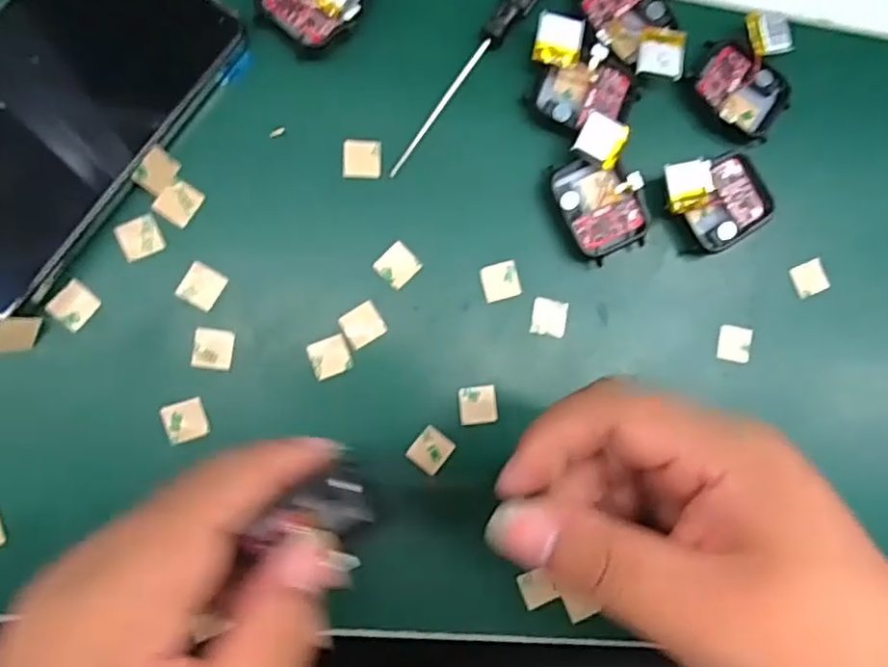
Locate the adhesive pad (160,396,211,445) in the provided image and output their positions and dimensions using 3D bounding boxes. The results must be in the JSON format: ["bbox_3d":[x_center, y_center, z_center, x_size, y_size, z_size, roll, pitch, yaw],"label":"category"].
[{"bbox_3d":[-0.104,0.035,0.266,0.016,0.004,0.016,-19,91,-9],"label":"adhesive pad"}]

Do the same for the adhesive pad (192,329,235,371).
[{"bbox_3d":[-0.094,0.006,0.269,0.015,0.004,0.016,8,86,-9],"label":"adhesive pad"}]

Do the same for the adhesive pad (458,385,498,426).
[{"bbox_3d":[0.015,0.031,0.285,0.016,0.004,0.016,-4,88,-9],"label":"adhesive pad"}]

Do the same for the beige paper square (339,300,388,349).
[{"bbox_3d":[-0.034,-0.004,0.280,0.016,0.004,0.015,-32,93,-9],"label":"beige paper square"}]

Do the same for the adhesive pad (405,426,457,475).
[{"bbox_3d":[-0.005,0.050,0.281,0.015,0.004,0.017,41,82,-5],"label":"adhesive pad"}]

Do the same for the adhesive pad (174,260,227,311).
[{"bbox_3d":[-0.099,-0.019,0.270,0.015,0.004,0.016,32,83,-7],"label":"adhesive pad"}]

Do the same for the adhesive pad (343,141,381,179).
[{"bbox_3d":[-0.035,-0.075,0.285,0.016,0.004,0.017,1,88,-9],"label":"adhesive pad"}]

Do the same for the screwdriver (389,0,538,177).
[{"bbox_3d":[0.017,-0.124,0.290,0.013,0.010,0.132,36,83,-6],"label":"screwdriver"}]

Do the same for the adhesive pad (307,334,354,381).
[{"bbox_3d":[-0.047,0.010,0.277,0.017,0.004,0.016,-20,91,-9],"label":"adhesive pad"}]

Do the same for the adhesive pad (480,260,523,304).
[{"bbox_3d":[0.025,-0.023,0.290,0.017,0.004,0.016,-15,90,-9],"label":"adhesive pad"}]

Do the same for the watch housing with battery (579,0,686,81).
[{"bbox_3d":[0.087,-0.139,0.296,0.038,0.011,0.056,-43,94,-8],"label":"watch housing with battery"}]

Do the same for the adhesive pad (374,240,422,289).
[{"bbox_3d":[-0.019,-0.029,0.283,0.015,0.004,0.016,44,82,-5],"label":"adhesive pad"}]

